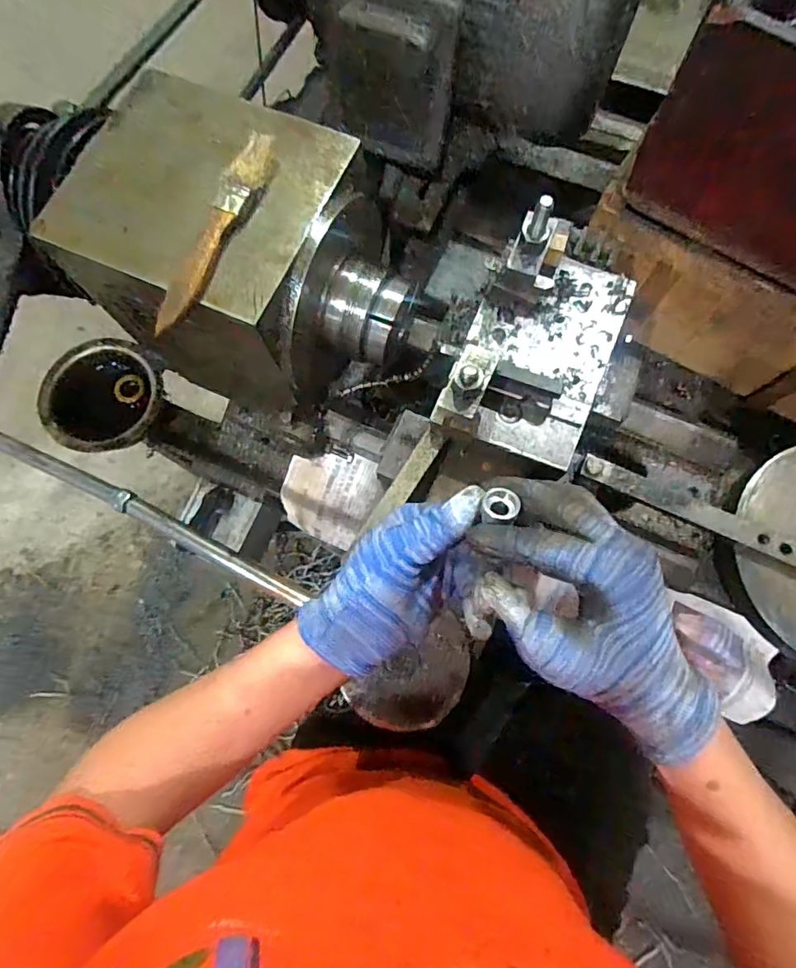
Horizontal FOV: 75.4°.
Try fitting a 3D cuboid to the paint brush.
[{"bbox_3d":[-0.117,-0.160,0.325,0.022,0.013,0.146,22,76,7],"label":"paint brush"}]

